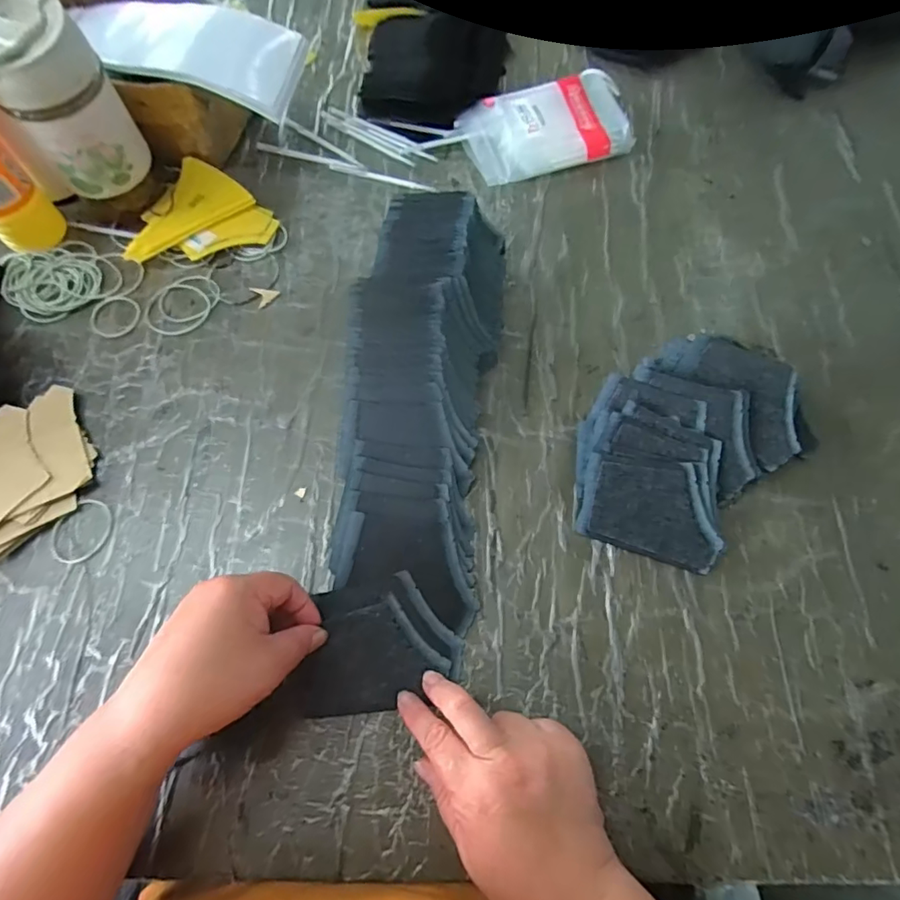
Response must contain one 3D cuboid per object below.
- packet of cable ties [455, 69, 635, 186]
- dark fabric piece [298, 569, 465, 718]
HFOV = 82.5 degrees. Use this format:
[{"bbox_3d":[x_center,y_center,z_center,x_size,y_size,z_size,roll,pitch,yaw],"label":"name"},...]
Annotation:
[{"bbox_3d":[0.098,-0.336,0.535,0.167,0.032,0.099,-19,71,-9],"label":"packet of cable ties"},{"bbox_3d":[-0.051,0.134,0.356,0.105,0.006,0.080,-14,71,-7],"label":"dark fabric piece"}]

